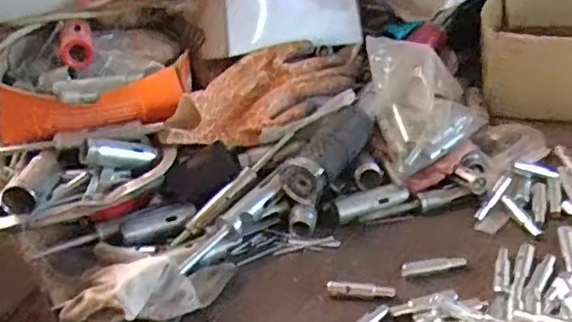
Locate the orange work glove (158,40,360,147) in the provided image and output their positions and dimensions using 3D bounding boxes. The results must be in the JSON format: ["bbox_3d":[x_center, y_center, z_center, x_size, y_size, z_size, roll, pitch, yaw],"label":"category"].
[{"bbox_3d":[-0.016,-0.067,0.594,0.229,0.057,0.092,-32,41,-32],"label":"orange work glove"}]

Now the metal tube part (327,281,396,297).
[{"bbox_3d":[0.058,0.100,0.459,0.051,0.009,0.010,2,32,8],"label":"metal tube part"}]

